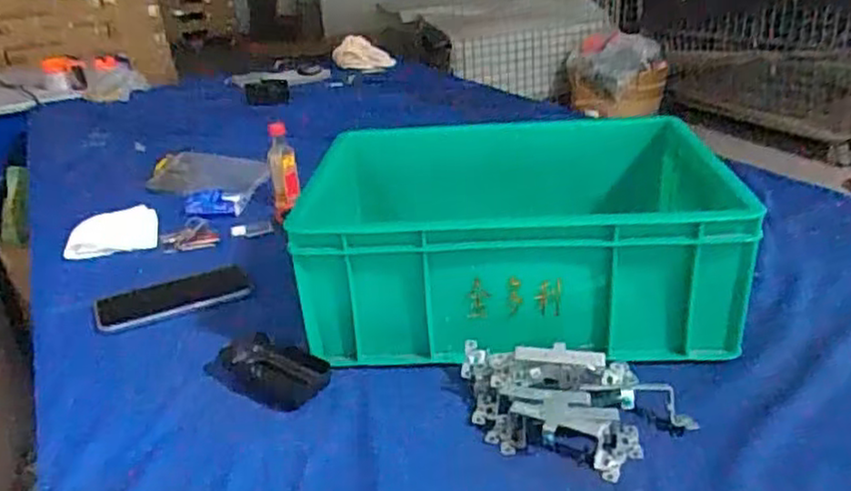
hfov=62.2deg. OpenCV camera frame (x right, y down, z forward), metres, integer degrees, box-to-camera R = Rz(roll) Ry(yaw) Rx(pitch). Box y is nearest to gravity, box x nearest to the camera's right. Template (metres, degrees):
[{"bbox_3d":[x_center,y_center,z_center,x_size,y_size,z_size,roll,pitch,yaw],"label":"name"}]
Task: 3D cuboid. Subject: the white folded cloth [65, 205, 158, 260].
[{"bbox_3d":[-0.414,-0.019,0.936,0.109,0.037,0.073,-9,25,-13],"label":"white folded cloth"}]

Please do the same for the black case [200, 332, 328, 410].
[{"bbox_3d":[-0.144,0.113,0.643,0.124,0.016,0.065,14,29,34],"label":"black case"}]

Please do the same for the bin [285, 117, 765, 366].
[{"bbox_3d":[0.093,-0.017,0.739,0.391,0.147,0.291,-2,24,4],"label":"bin"}]

